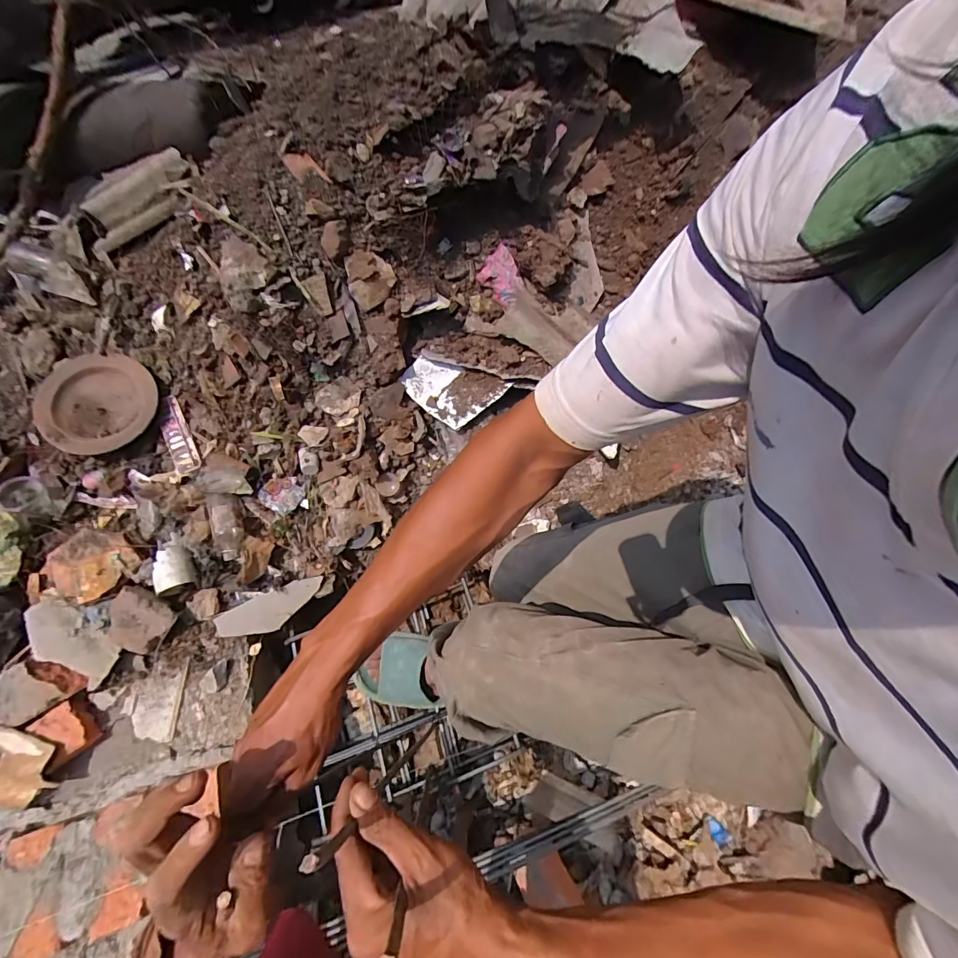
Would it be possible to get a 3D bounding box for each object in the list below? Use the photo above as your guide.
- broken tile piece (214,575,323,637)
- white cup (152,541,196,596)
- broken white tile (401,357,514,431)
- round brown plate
[{"bbox_3d":[-0.389,0.248,0.811,0.191,0.076,0.008,-24,25,-16],"label":"broken tile piece"},{"bbox_3d":[-0.548,0.160,0.768,0.071,0.049,0.084,-14,68,-7],"label":"white cup"},{"bbox_3d":[-0.050,-0.157,0.792,0.184,0.012,0.107,17,90,3],"label":"broken white tile"},{"bbox_3d":[-0.692,-0.142,0.769,0.167,0.023,0.188,39,70,-4],"label":"round brown plate"}]

